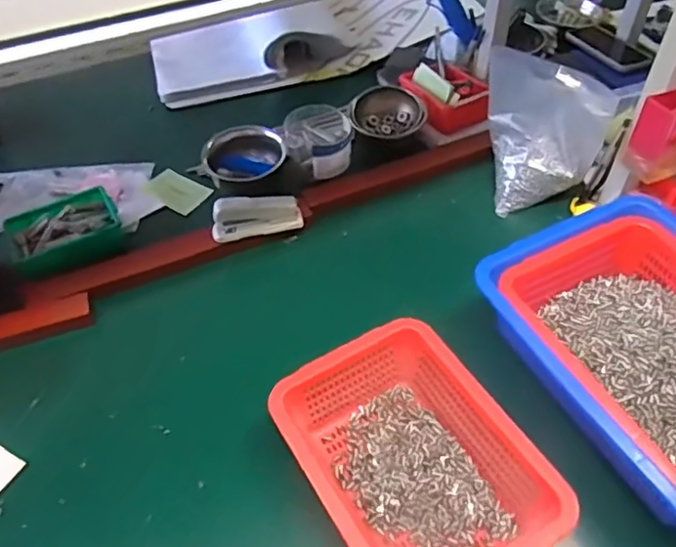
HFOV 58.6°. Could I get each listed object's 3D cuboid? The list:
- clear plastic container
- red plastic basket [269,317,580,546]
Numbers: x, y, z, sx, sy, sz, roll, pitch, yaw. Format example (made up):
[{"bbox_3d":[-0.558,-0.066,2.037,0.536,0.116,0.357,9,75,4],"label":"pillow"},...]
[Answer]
[{"bbox_3d":[-0.028,-0.200,0.904,0.103,0.065,0.108,-2,50,0],"label":"clear plastic container"},{"bbox_3d":[0.069,0.190,0.592,0.196,0.085,0.267,-25,53,-18],"label":"red plastic basket"}]

